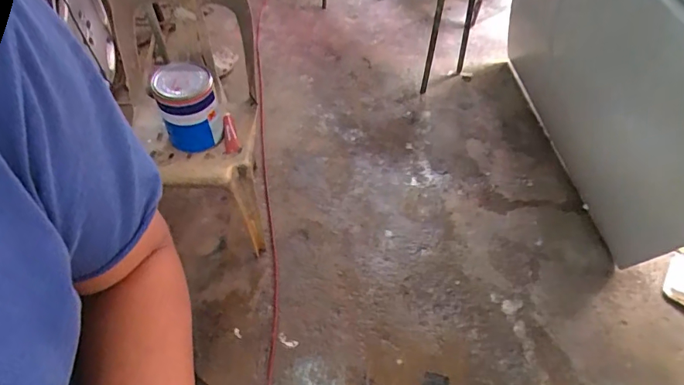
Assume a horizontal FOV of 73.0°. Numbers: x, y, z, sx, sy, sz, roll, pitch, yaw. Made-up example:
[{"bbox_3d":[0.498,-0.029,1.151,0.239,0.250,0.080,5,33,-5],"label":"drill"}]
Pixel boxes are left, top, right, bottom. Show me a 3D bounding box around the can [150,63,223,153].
[{"bbox_3d":[-0.456,-0.258,1.380,0.165,0.218,0.170,-16,56,-13],"label":"can"}]

